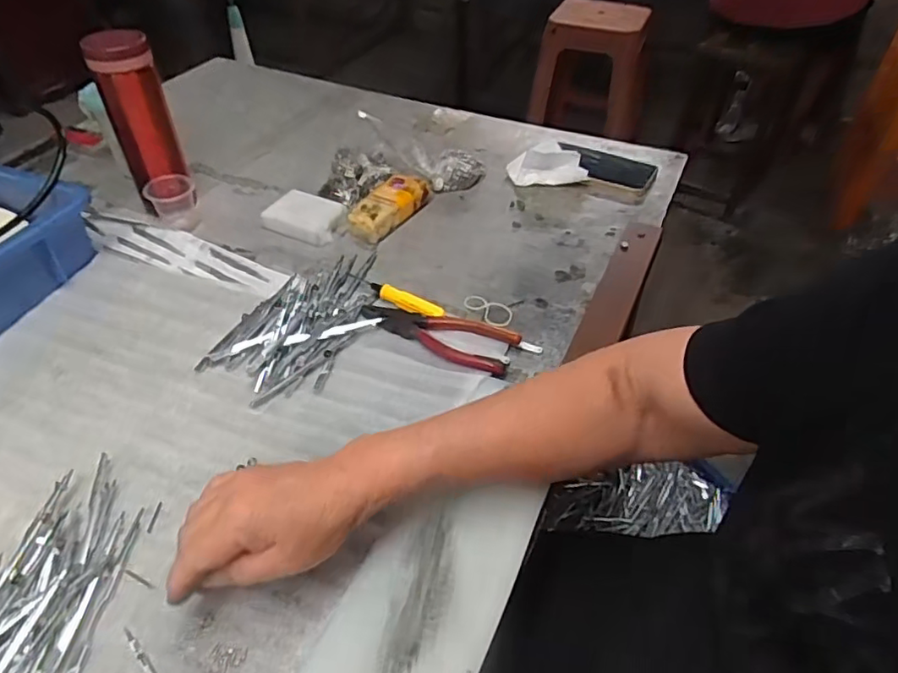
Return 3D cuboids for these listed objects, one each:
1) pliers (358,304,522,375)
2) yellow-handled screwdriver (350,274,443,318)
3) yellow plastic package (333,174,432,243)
[{"bbox_3d":[-0.012,-0.005,0.541,0.149,0.018,0.046,17,47,17],"label":"pliers"},{"bbox_3d":[-0.054,-0.043,0.587,0.116,0.010,0.018,28,51,25],"label":"yellow-handled screwdriver"},{"bbox_3d":[-0.068,-0.157,0.692,0.052,0.034,0.129,29,51,26],"label":"yellow plastic package"}]

